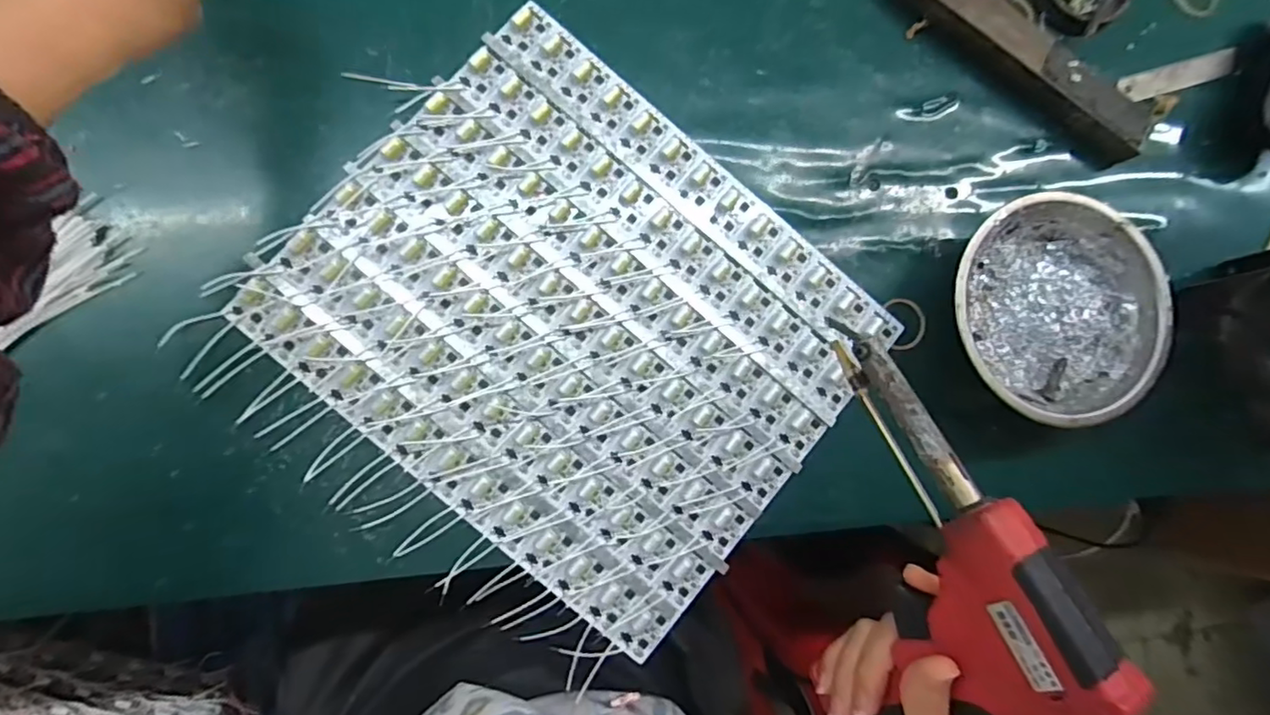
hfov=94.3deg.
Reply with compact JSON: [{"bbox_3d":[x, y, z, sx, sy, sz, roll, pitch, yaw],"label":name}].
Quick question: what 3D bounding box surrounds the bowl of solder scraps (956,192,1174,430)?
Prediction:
[{"bbox_3d":[0.240,-0.026,0.343,0.127,0.038,0.126,1,86,-7],"label":"bowl of solder scraps"}]

